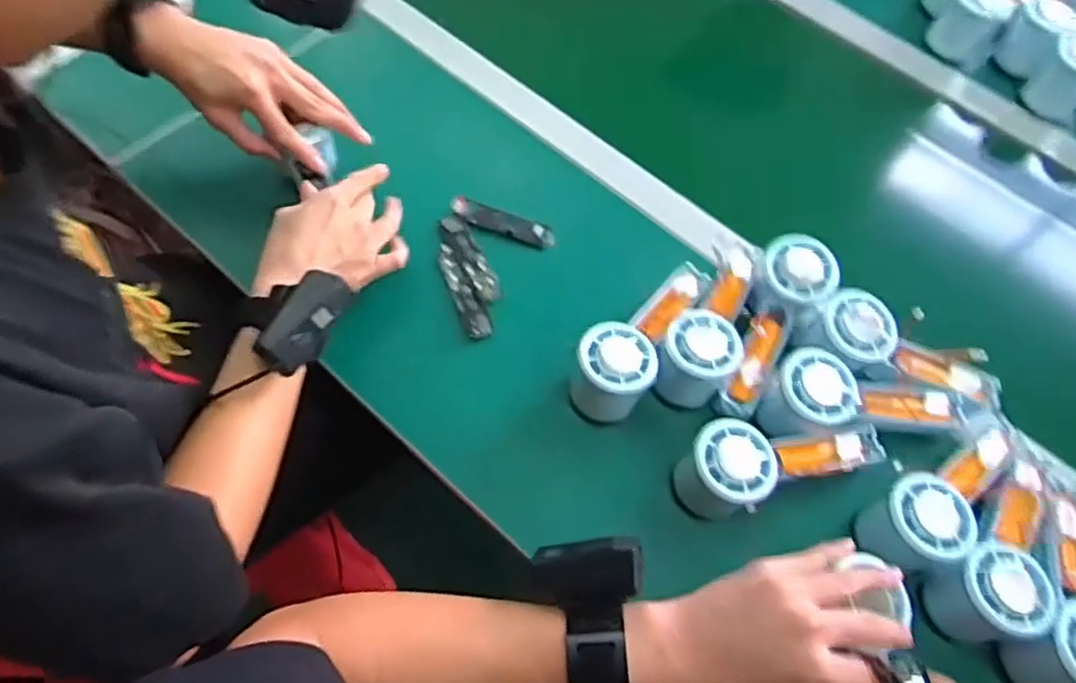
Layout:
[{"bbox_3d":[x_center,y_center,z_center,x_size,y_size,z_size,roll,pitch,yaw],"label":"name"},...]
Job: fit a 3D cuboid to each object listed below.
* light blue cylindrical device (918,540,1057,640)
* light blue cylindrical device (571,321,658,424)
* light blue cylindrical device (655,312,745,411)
[{"bbox_3d":[0.299,0.169,0.469,0.067,0.056,0.055,-15,65,-11],"label":"light blue cylindrical device"},{"bbox_3d":[0.056,0.025,0.533,0.056,0.057,0.056,1,63,-3],"label":"light blue cylindrical device"},{"bbox_3d":[0.122,0.015,0.542,0.055,0.063,0.059,1,63,-3],"label":"light blue cylindrical device"}]

